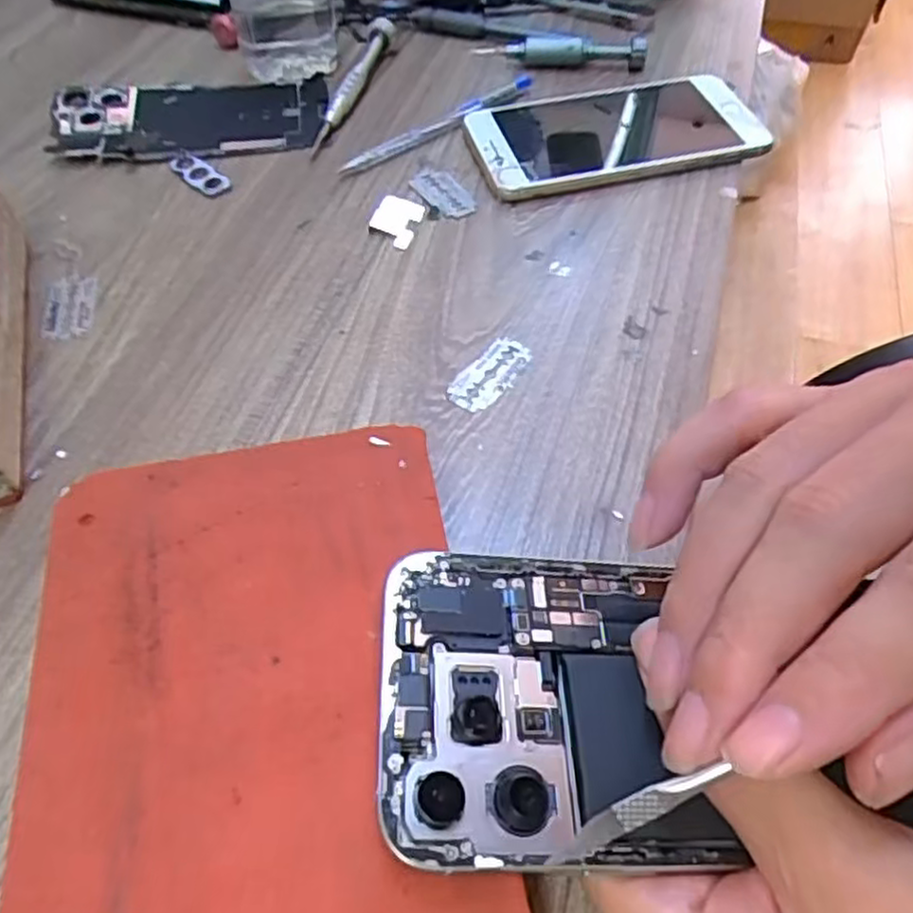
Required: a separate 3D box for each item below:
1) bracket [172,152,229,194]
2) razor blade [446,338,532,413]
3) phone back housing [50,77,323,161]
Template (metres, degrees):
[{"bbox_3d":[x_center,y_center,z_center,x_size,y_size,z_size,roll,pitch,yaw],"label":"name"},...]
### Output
[{"bbox_3d":[-0.140,-0.154,0.394,0.044,0.004,0.014,35,62,24],"label":"bracket"},{"bbox_3d":[0.014,-0.035,0.303,0.020,0.004,0.042,32,60,22],"label":"razor blade"},{"bbox_3d":[-0.156,-0.199,0.426,0.154,0.009,0.081,-4,54,-1],"label":"phone back housing"}]

